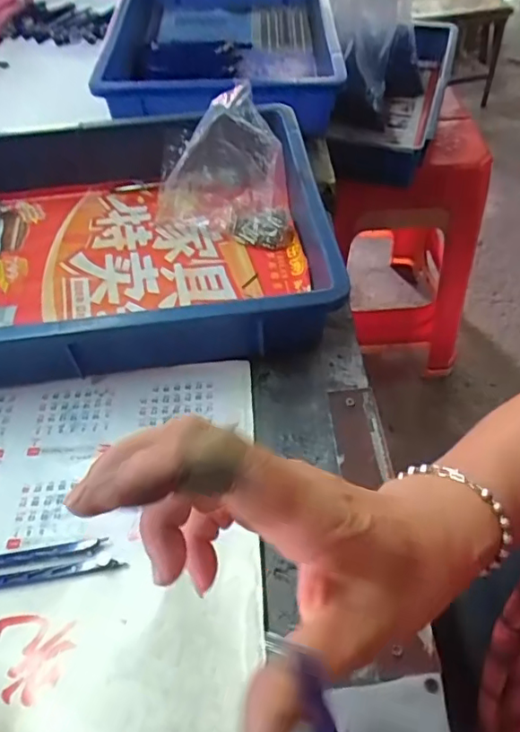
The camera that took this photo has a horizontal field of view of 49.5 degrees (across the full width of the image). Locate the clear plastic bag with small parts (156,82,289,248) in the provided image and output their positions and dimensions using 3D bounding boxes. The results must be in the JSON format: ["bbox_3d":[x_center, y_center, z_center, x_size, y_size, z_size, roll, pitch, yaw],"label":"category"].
[{"bbox_3d":[-0.040,-0.191,0.541,0.131,0.123,0.115,-6,52,-3],"label":"clear plastic bag with small parts"}]

